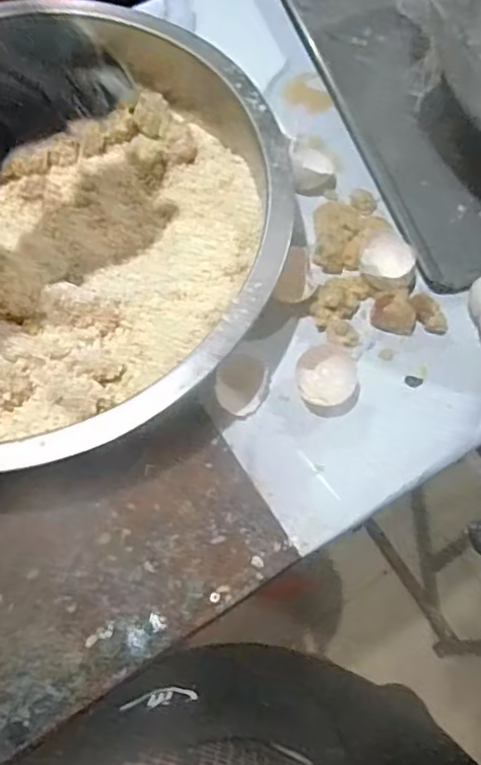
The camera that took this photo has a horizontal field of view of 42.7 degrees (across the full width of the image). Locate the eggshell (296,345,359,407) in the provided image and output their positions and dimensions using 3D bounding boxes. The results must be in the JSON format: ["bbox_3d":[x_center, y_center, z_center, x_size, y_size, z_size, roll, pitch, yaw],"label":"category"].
[{"bbox_3d":[0.060,-0.005,0.425,0.040,0.018,0.050,14,68,6],"label":"eggshell"}]

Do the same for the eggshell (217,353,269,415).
[{"bbox_3d":[0.000,0.002,0.424,0.031,0.019,0.040,14,68,6],"label":"eggshell"}]

